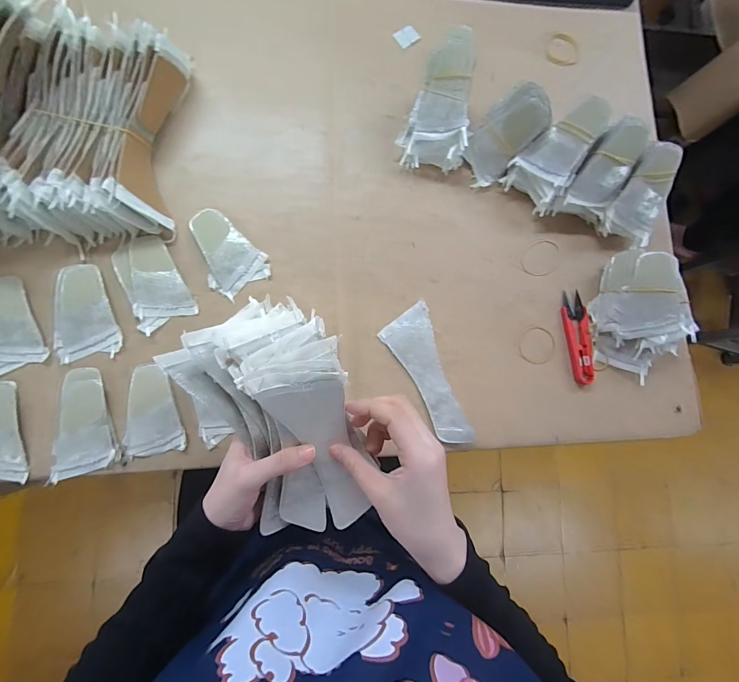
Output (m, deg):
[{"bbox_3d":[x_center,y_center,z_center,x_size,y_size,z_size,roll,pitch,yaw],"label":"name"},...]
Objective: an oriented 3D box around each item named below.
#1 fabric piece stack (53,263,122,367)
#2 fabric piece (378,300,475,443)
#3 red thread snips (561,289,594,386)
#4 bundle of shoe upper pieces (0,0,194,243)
[{"bbox_3d":[-0.303,-0.033,0.398,0.062,0.009,0.102,-7,85,-8],"label":"fabric piece stack"},{"bbox_3d":[0.077,0.038,0.439,0.068,0.016,0.165,-27,88,-10],"label":"fabric piece"},{"bbox_3d":[0.261,-0.004,0.467,0.030,0.016,0.113,-4,85,-8],"label":"red thread snips"},{"bbox_3d":[-0.288,-0.220,0.396,0.152,0.057,0.219,3,84,-7],"label":"bundle of shoe upper pieces"}]

